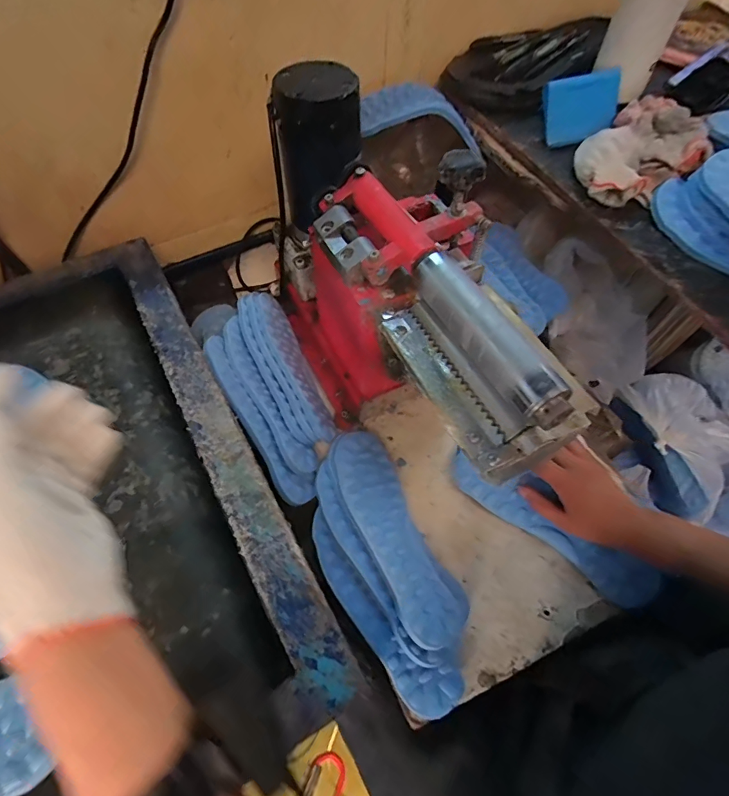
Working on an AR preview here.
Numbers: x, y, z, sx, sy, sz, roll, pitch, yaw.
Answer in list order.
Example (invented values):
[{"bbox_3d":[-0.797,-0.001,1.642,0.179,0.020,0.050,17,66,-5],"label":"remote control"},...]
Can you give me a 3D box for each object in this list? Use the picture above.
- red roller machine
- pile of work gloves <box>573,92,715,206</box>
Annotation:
[{"bbox_3d":[0.036,-0.100,0.484,0.164,0.276,0.438,-17,61,-10],"label":"red roller machine"},{"bbox_3d":[0.341,-0.301,0.543,0.176,0.046,0.114,-40,68,-21],"label":"pile of work gloves"}]

